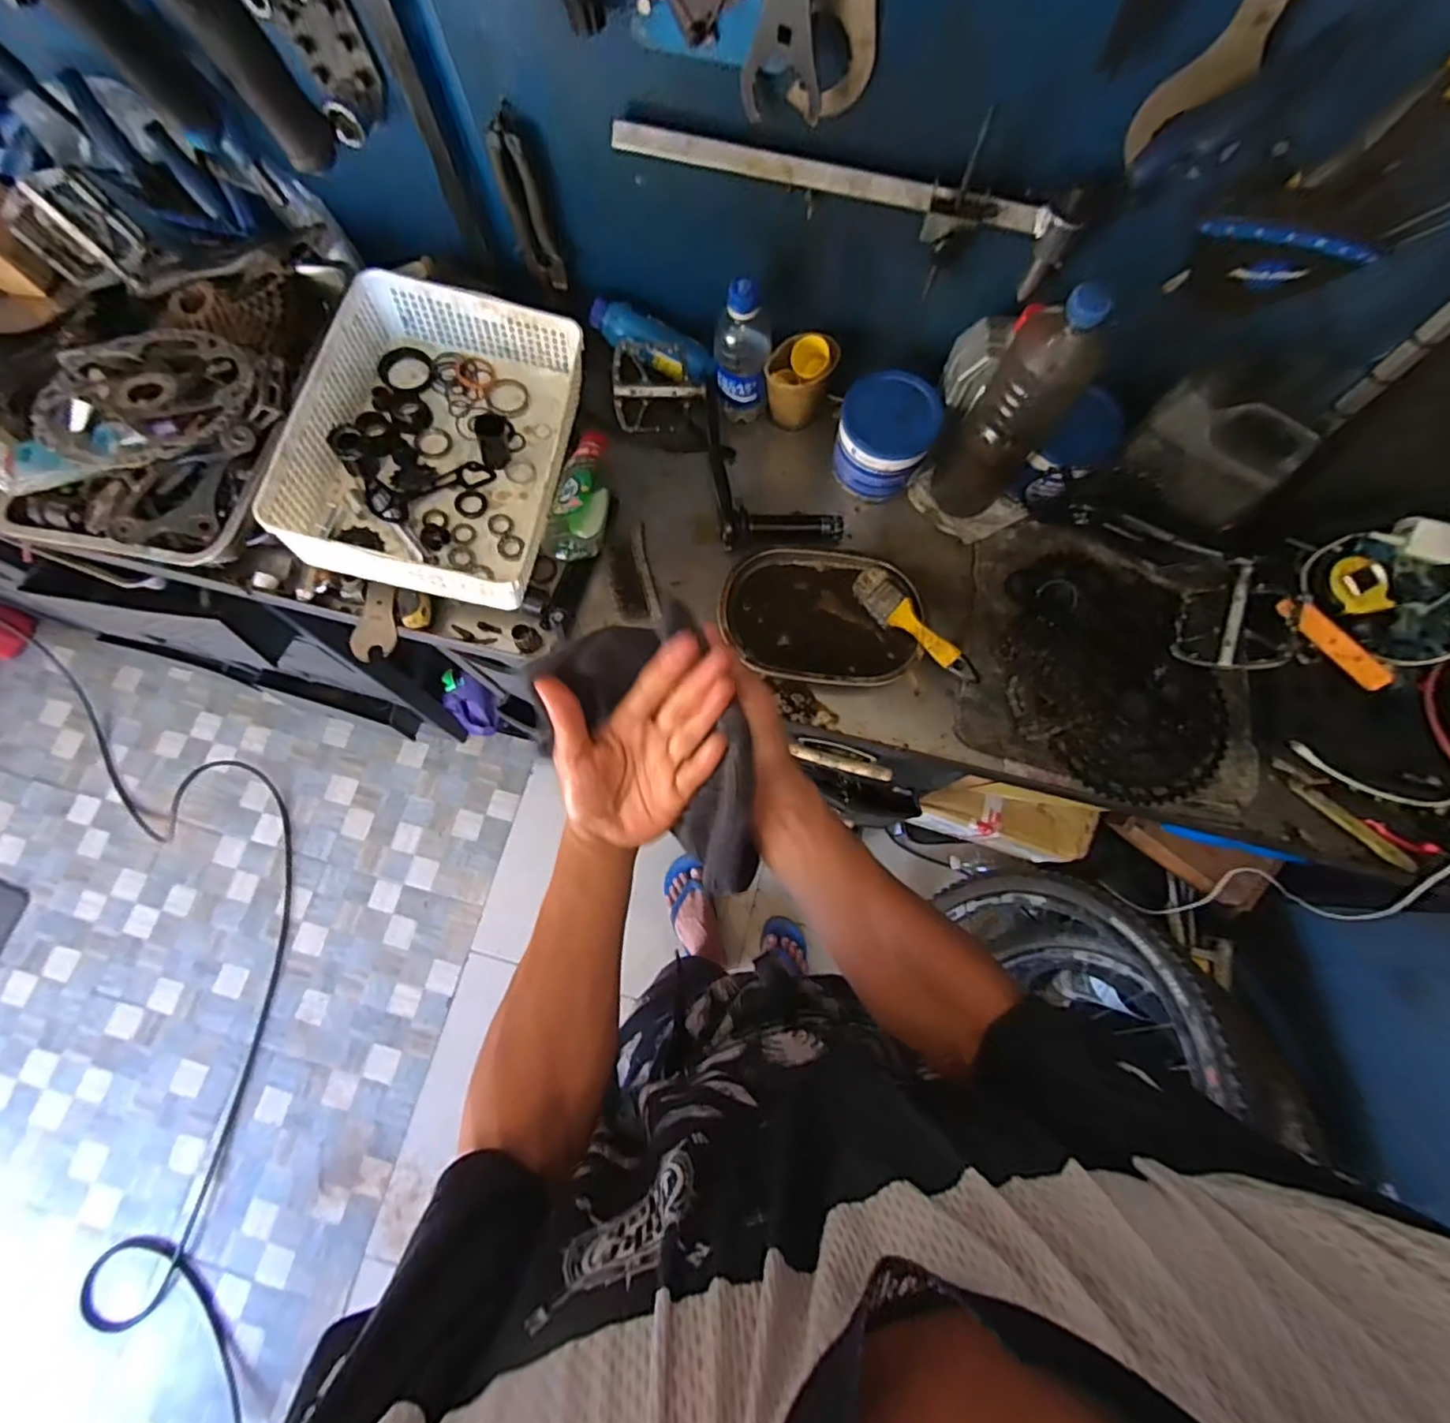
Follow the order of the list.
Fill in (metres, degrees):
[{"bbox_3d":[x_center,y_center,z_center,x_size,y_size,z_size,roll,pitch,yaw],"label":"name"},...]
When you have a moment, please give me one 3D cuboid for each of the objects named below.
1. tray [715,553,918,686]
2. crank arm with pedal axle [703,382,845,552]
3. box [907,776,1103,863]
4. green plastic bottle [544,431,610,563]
[{"bbox_3d":[0.103,-0.103,0.679,0.209,0.028,0.150,7,75,3],"label":"tray"},{"bbox_3d":[0.052,-0.289,0.716,0.140,0.045,0.199,-8,75,-1],"label":"crank arm with pedal axle"},{"bbox_3d":[0.485,0.187,1.043,0.262,0.078,0.098,13,75,5],"label":"box"},{"bbox_3d":[-0.162,-0.249,0.713,0.066,0.060,0.174,2,75,2],"label":"green plastic bottle"}]

